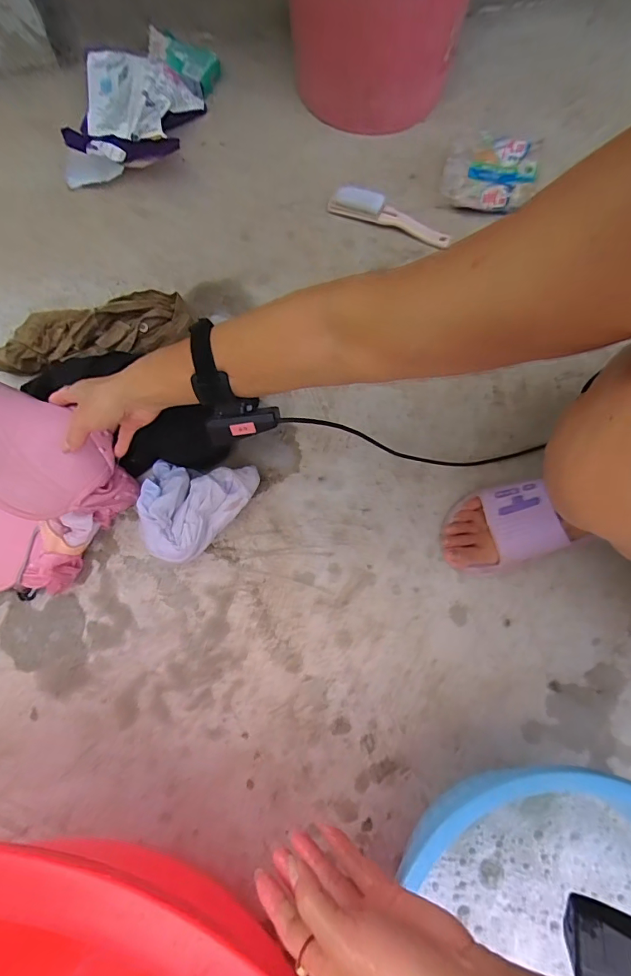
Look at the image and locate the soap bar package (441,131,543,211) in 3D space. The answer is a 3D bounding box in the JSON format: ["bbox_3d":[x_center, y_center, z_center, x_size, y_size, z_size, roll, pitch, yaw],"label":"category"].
[{"bbox_3d":[0.293,-0.531,0.743,0.151,0.082,0.093,5,75,1],"label":"soap bar package"}]

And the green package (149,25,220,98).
[{"bbox_3d":[-0.238,-0.755,0.773,0.148,0.047,0.051,31,77,8],"label":"green package"}]

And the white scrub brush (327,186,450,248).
[{"bbox_3d":[0.120,-0.459,0.731,0.205,0.048,0.031,23,76,6],"label":"white scrub brush"}]

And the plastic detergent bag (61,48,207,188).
[{"bbox_3d":[-0.308,-0.616,0.721,0.193,0.083,0.225,8,75,2],"label":"plastic detergent bag"}]

